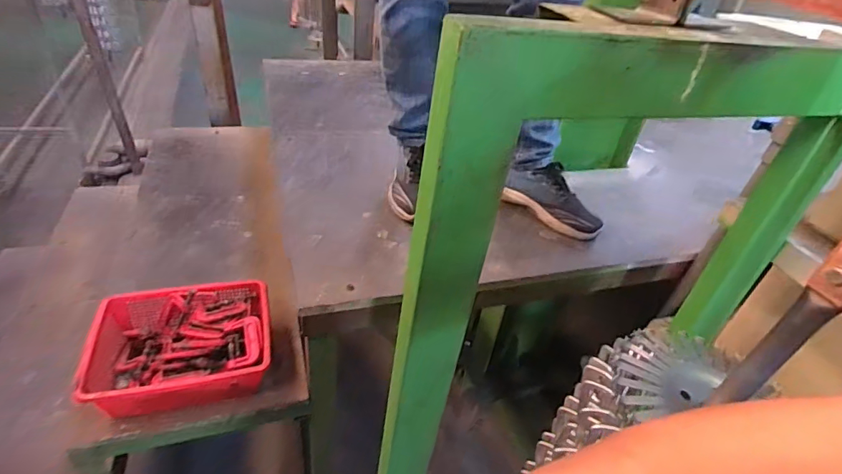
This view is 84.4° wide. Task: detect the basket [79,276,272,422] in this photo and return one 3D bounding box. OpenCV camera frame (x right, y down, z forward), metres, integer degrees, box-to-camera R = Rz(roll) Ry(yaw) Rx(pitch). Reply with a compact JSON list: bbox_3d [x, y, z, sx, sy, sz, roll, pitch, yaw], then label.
[{"bbox_3d":[-0.455,0.198,0.867,0.328,0.093,0.230,-7,39,-19],"label":"basket"}]

